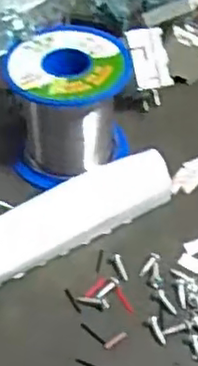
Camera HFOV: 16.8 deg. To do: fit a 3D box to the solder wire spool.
[{"bbox_3d":[-0.016,-0.043,0.366,0.062,0.060,0.064,-2,47,-3],"label":"solder wire spool"}]

